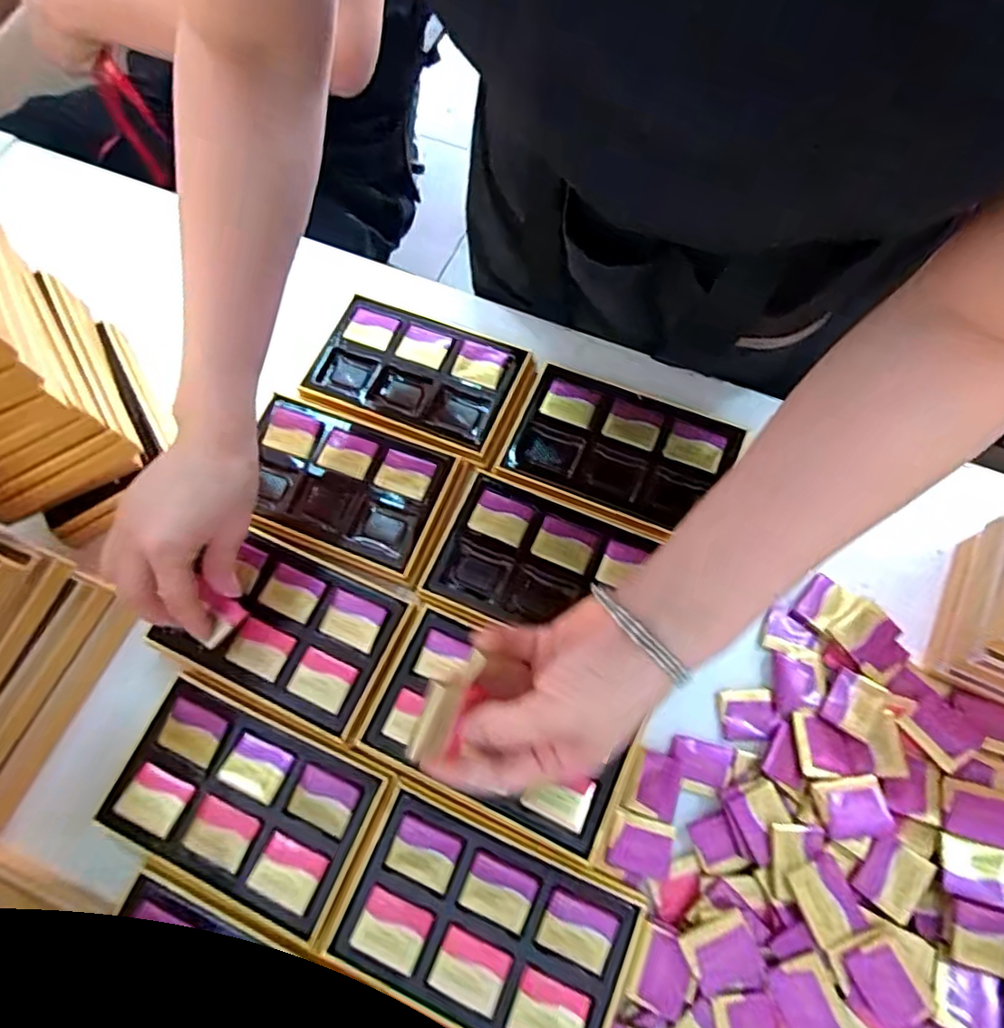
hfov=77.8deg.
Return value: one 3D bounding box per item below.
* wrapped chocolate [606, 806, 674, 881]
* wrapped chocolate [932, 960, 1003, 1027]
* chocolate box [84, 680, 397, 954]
[{"bbox_3d":[0.086,0.206,0.388,0.035,0.007,0.033,18,72,9],"label":"wrapped chocolate"},{"bbox_3d":[0.257,0.267,0.340,0.038,0.004,0.033,17,72,9],"label":"wrapped chocolate"},{"bbox_3d":[-0.164,0.186,0.404,0.161,0.040,0.100,22,73,10],"label":"chocolate box"}]

